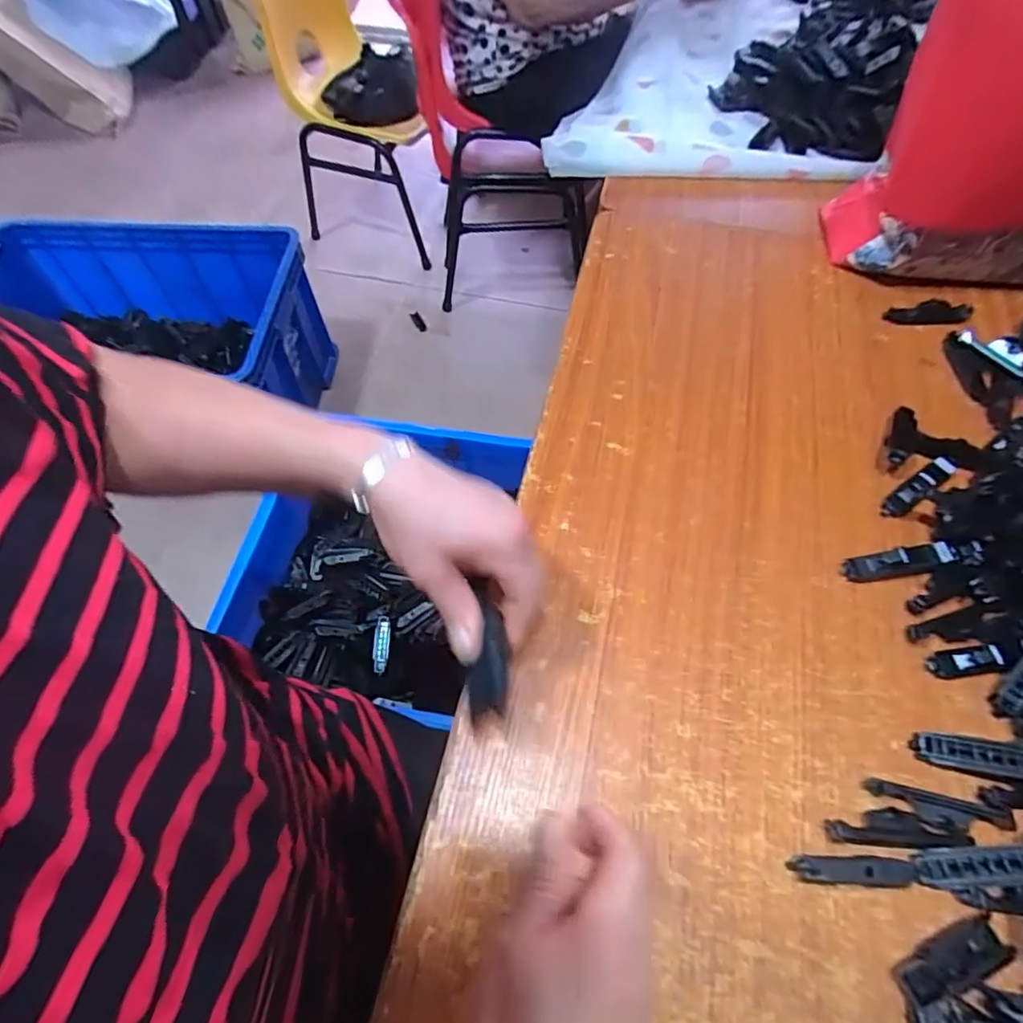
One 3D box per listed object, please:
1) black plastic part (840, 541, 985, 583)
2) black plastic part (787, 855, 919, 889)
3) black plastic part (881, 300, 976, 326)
[{"bbox_3d":[0.303,0.038,0.431,0.098,0.020,0.021,-8,60,-4],"label":"black plastic part"},{"bbox_3d":[0.199,0.210,0.332,0.065,0.020,0.015,2,59,2],"label":"black plastic part"},{"bbox_3d":[0.417,-0.196,0.569,0.078,0.016,0.027,10,60,7],"label":"black plastic part"}]

